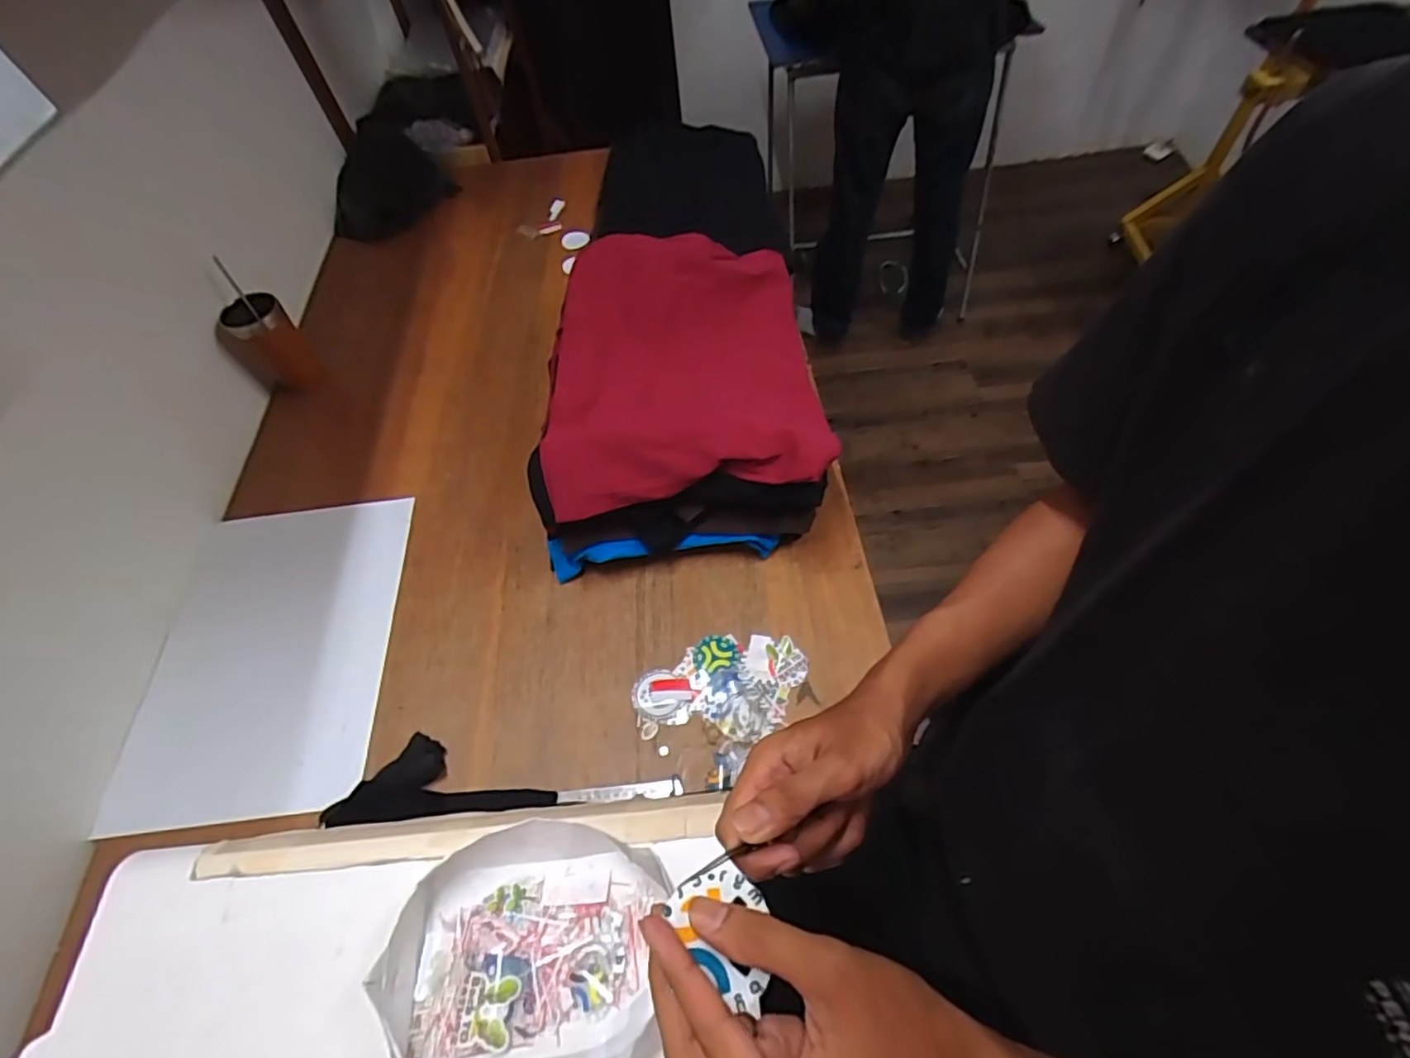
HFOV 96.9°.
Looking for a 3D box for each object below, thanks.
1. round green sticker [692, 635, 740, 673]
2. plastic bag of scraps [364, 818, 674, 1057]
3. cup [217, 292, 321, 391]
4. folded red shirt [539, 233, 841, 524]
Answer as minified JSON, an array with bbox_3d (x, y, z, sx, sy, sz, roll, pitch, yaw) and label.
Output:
[{"bbox_3d":[0.012,0.148,0.744,0.055,0.004,0.045,-14,57,-7],"label":"round green sticker"},{"bbox_3d":[-0.119,0.294,0.436,0.188,0.053,0.156,-21,56,-9],"label":"plastic bag of scraps"},{"bbox_3d":[-0.672,-0.278,0.966,0.101,0.130,0.088,-34,59,-17],"label":"cup"},{"bbox_3d":[-0.027,-0.230,0.850,0.338,0.079,0.488,-5,55,2],"label":"folded red shirt"}]

